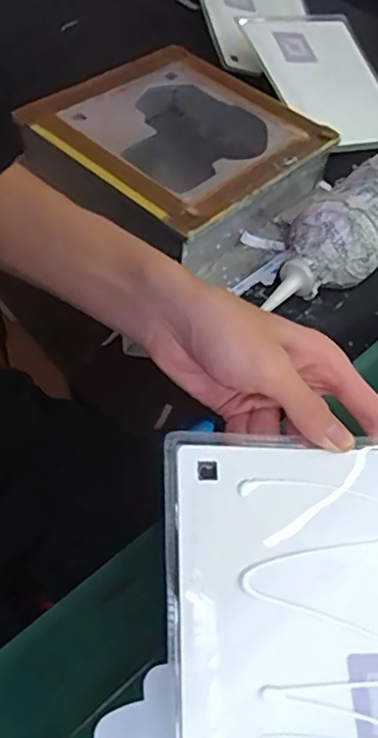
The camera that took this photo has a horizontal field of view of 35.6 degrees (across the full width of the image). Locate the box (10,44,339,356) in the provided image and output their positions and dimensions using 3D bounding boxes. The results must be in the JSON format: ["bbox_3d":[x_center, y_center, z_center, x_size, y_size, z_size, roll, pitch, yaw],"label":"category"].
[{"bbox_3d":[-0.002,-0.189,0.528,0.226,0.069,0.201,38,61,21],"label":"box"}]

